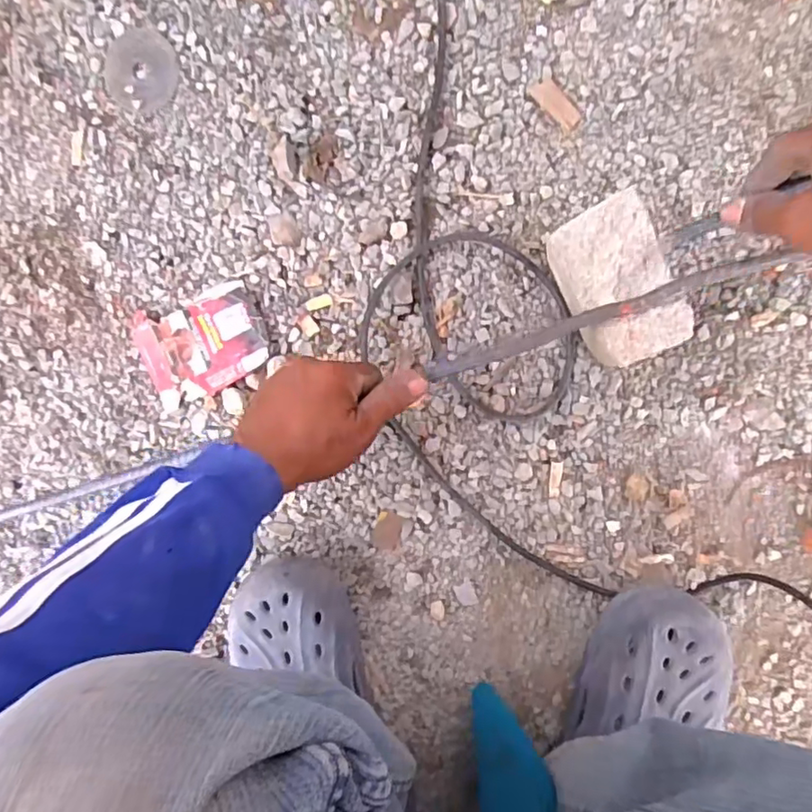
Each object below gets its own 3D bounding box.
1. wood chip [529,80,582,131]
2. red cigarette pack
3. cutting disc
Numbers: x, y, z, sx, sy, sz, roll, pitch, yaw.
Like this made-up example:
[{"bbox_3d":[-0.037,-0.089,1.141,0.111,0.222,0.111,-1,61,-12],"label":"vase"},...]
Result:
[{"bbox_3d":[0.118,-0.238,0.464,0.017,0.004,0.045,-43,89,10],"label":"wood chip"},{"bbox_3d":[-0.176,-0.054,0.515,0.115,0.014,0.083,-21,92,9],"label":"red cigarette pack"},{"bbox_3d":[-0.223,-0.283,0.500,0.066,0.004,0.063,1,96,8],"label":"cutting disc"}]

